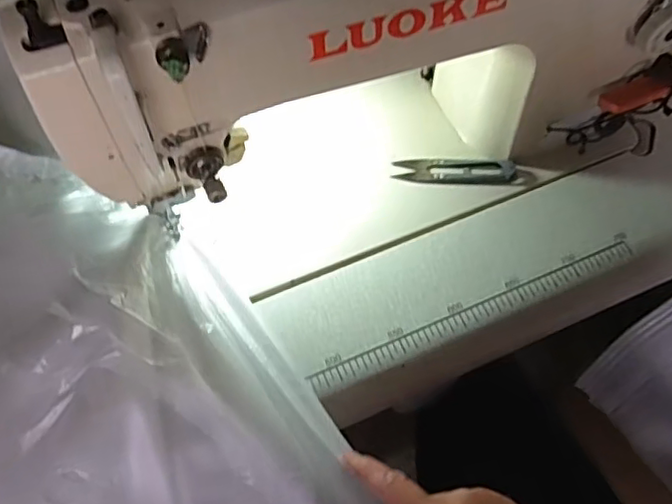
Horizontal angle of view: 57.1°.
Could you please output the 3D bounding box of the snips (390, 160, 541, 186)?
[{"bbox_3d":[0.110,-0.069,0.522,0.118,0.009,0.025,2,61,2],"label":"snips"}]

